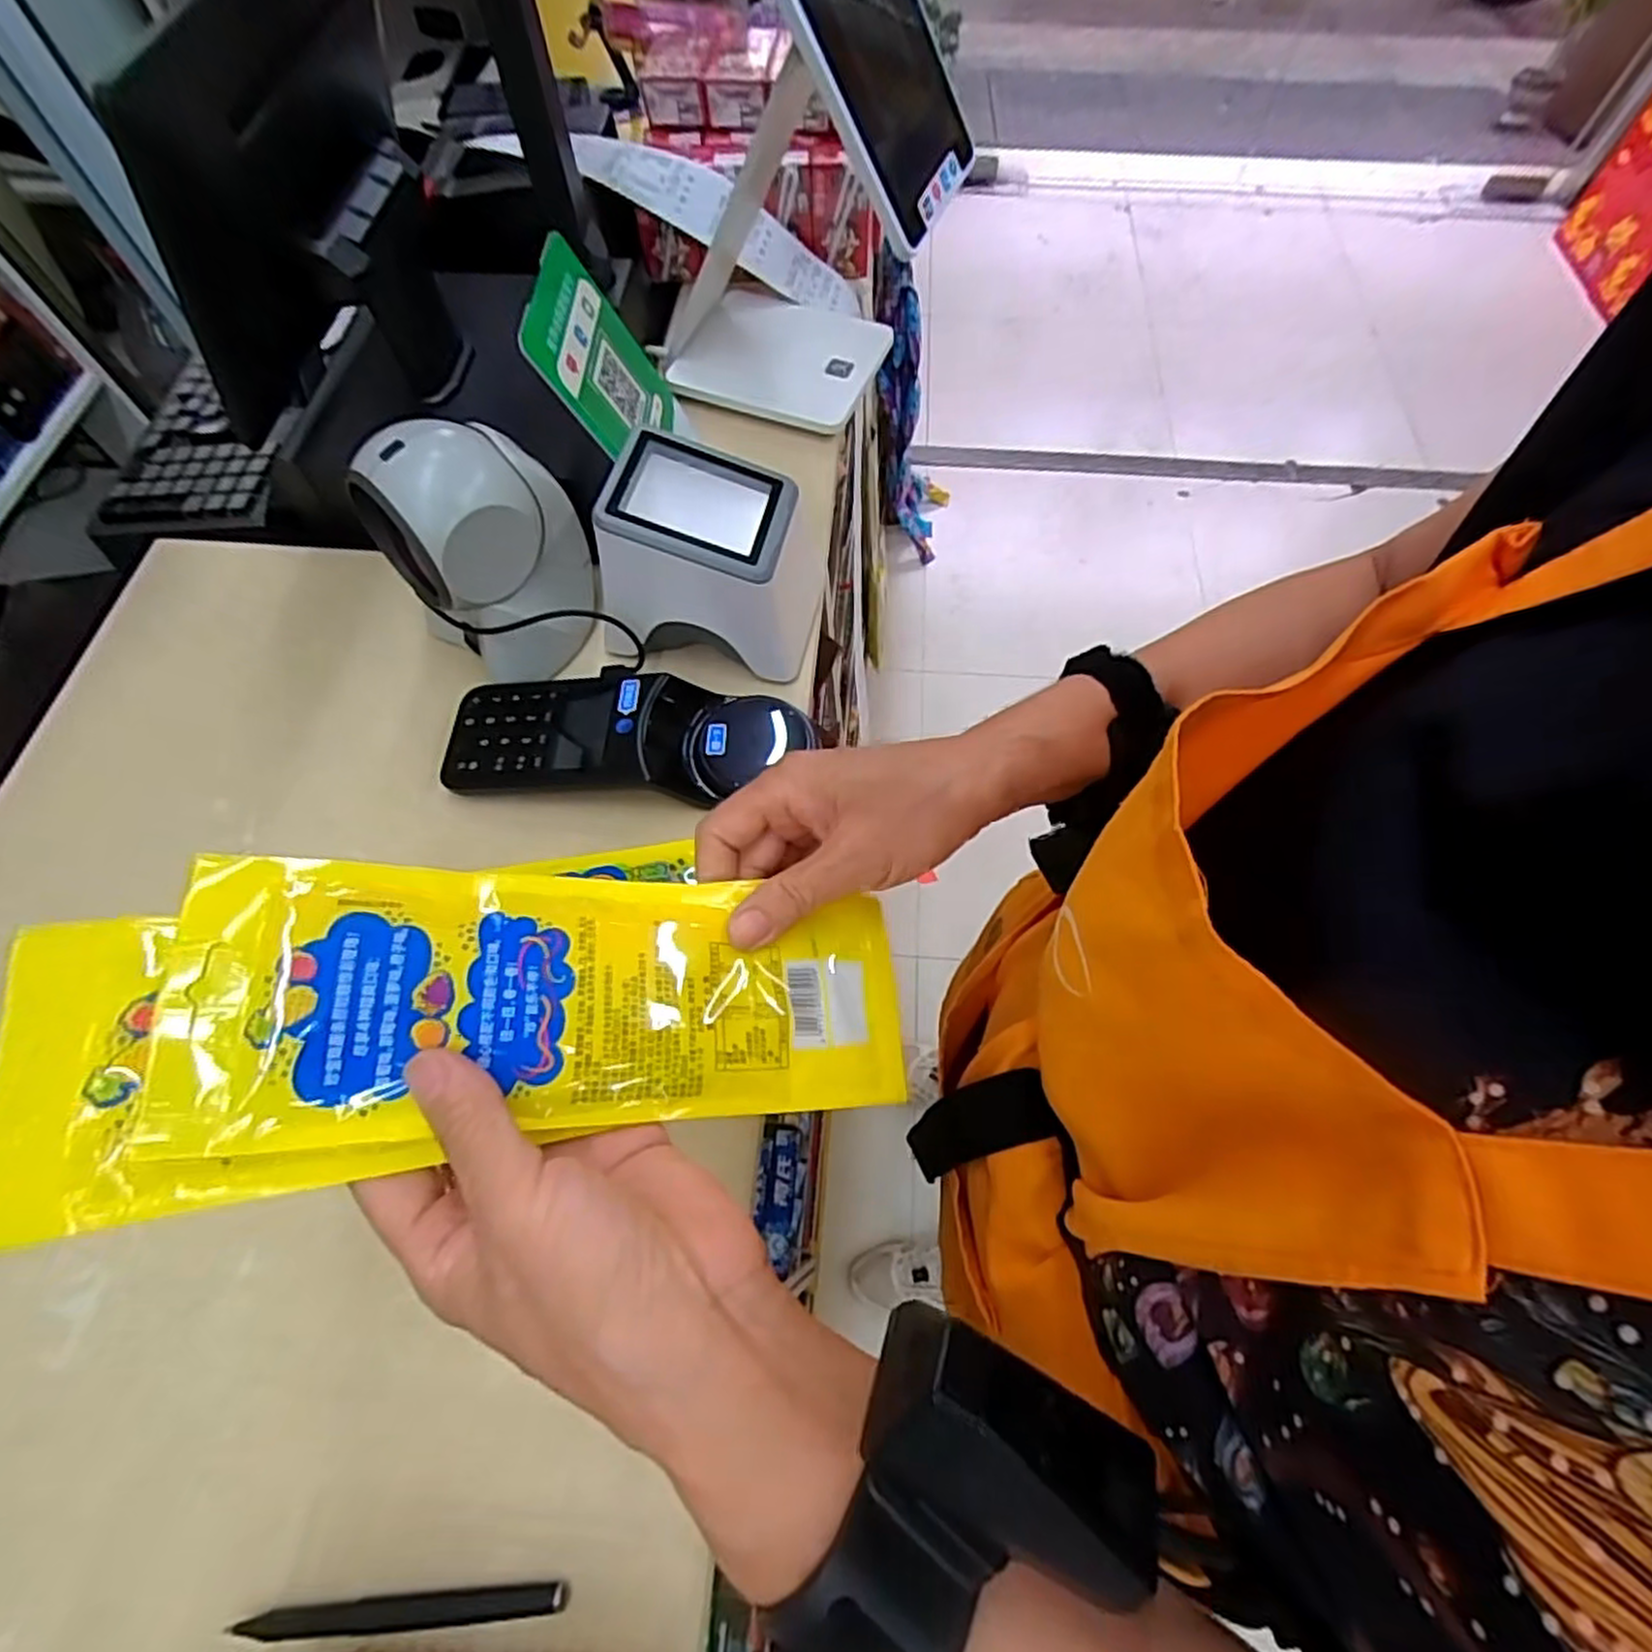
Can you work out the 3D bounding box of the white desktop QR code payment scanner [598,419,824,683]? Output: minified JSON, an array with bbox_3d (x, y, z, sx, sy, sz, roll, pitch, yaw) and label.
[{"bbox_3d":[-0.073,-0.166,0.467,0.133,0.089,0.098,4,65,2],"label":"white desktop QR code payment scanner"}]

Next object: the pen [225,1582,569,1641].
[{"bbox_3d":[-0.168,0.312,0.302,0.127,0.005,0.011,-4,65,-2],"label":"pen"}]

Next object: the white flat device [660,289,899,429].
[{"bbox_3d":[-0.039,-0.389,0.627,0.161,0.015,0.132,18,66,8],"label":"white flat device"}]

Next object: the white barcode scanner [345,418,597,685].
[{"bbox_3d":[-0.193,-0.159,0.453,0.078,0.142,0.100,36,70,15],"label":"white barcode scanner"}]

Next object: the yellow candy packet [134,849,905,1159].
[{"bbox_3d":[-0.078,0.058,0.266,0.237,0.009,0.087,8,62,-26],"label":"yellow candy packet"}]

